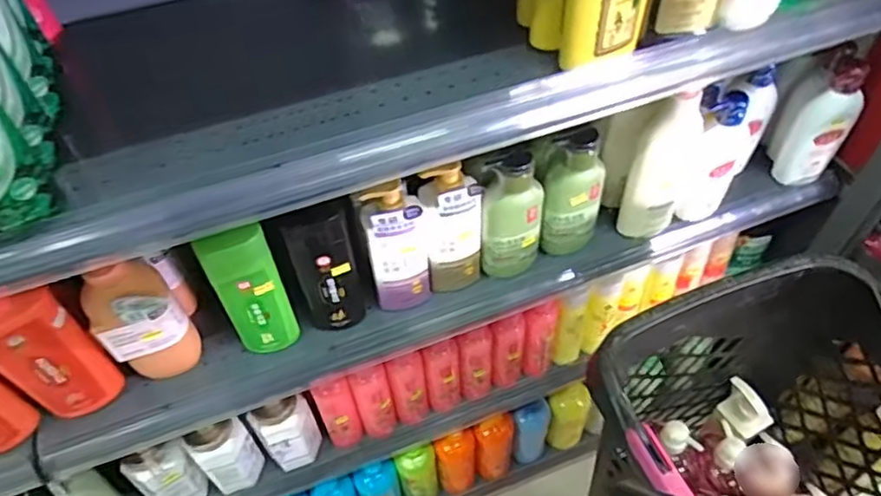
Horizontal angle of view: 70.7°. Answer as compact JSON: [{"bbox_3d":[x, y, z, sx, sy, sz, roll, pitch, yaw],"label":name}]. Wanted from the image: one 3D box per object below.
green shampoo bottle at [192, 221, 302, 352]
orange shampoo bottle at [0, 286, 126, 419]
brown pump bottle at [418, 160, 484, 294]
[{"bbox_3d":[-0.223,0.057,0.740,0.072,0.202,0.043,-24,58,-18],"label":"green shampoo bottle"},{"bbox_3d":[-0.431,0.122,0.686,0.086,0.212,0.036,-25,58,-18],"label":"orange shampoo bottle"},{"bbox_3d":[0.016,-0.021,0.790,0.078,0.197,0.052,-3,54,-3],"label":"brown pump bottle"}]

